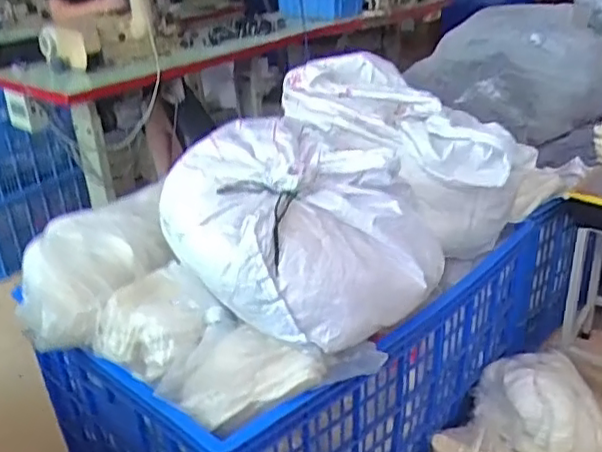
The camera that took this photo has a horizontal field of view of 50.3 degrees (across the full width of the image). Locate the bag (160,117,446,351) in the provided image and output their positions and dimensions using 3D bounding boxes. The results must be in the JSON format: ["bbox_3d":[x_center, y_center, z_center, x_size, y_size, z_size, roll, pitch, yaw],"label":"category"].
[{"bbox_3d":[-0.009,-0.005,1.213,0.461,0.275,0.406,14,31,30],"label":"bag"}]

